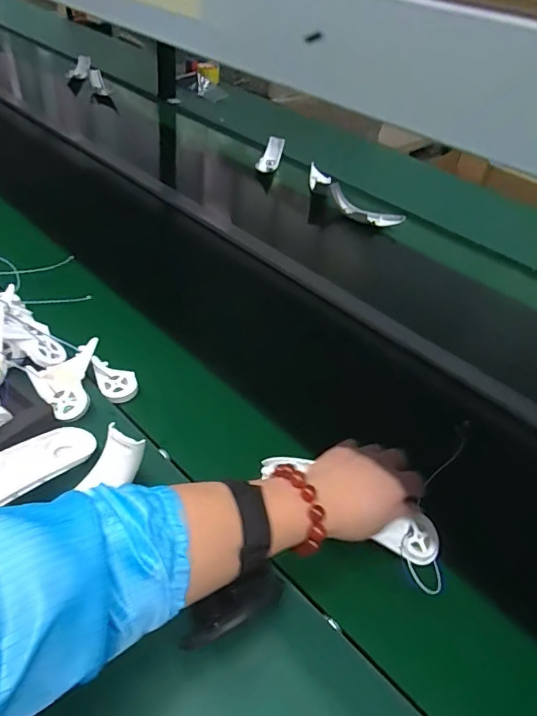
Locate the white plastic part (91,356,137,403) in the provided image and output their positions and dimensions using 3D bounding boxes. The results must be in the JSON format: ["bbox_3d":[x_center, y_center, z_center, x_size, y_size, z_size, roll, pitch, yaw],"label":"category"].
[{"bbox_3d":[-0.198,0.025,0.601,0.043,0.016,0.079,-15,43,-24],"label":"white plastic part"}]

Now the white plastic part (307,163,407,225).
[{"bbox_3d":[0.181,-0.387,1.110,0.090,0.046,0.306,-23,47,-31],"label":"white plastic part"}]

